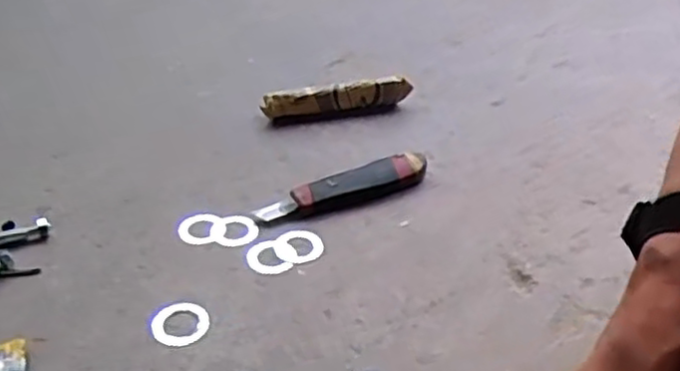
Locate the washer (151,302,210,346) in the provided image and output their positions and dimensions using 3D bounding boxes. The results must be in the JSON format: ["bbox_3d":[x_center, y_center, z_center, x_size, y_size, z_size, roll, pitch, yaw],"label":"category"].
[{"bbox_3d":[-0.115,0.100,0.510,0.041,0.007,0.035,-23,43,-30],"label":"washer"}]

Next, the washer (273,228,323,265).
[{"bbox_3d":[-0.034,0.050,0.584,0.039,0.004,0.038,1,36,-1],"label":"washer"}]

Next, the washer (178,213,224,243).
[{"bbox_3d":[-0.118,0.036,0.601,0.037,0.006,0.037,1,36,-1],"label":"washer"}]

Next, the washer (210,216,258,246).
[{"bbox_3d":[-0.090,0.038,0.598,0.037,0.004,0.037,1,36,-1],"label":"washer"}]

